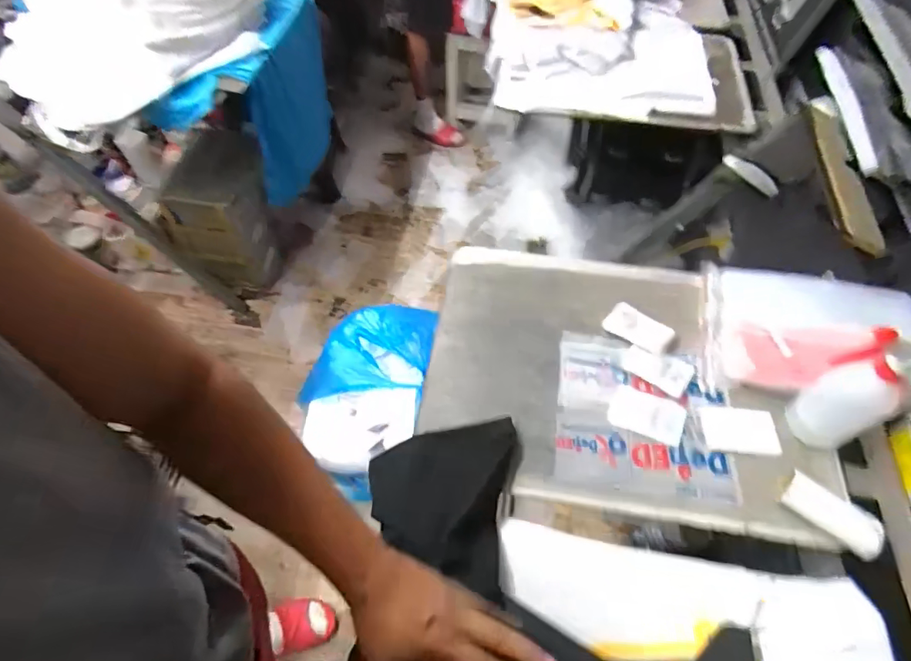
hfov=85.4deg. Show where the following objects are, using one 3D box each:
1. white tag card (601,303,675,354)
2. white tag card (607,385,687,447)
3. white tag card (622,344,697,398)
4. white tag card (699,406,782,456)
[{"bbox_3d":[0.278,-0.003,0.752,0.093,0.006,0.060,31,63,24],"label":"white tag card"},{"bbox_3d":[0.263,0.116,0.681,0.097,0.004,0.062,20,58,12],"label":"white tag card"},{"bbox_3d":[0.293,0.055,0.719,0.091,0.004,0.057,28,64,19],"label":"white tag card"},{"bbox_3d":[0.388,0.136,0.671,0.100,0.008,0.066,3,56,1],"label":"white tag card"}]

